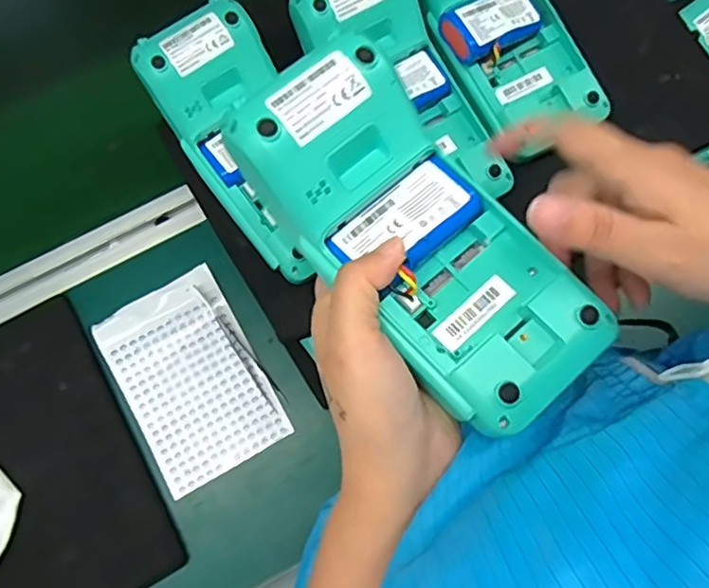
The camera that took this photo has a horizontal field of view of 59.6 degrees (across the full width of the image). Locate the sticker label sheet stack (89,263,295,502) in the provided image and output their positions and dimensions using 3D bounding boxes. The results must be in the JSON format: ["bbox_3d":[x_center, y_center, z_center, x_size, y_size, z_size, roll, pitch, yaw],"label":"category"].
[{"bbox_3d":[-0.137,0.070,0.521,0.110,0.005,0.161,-29,81,-7],"label":"sticker label sheet stack"}]

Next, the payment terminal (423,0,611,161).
[{"bbox_3d":[0.098,-0.178,0.404,0.081,0.058,0.164,-28,77,-5],"label":"payment terminal"}]

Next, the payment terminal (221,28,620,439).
[{"bbox_3d":[0.026,-0.024,0.263,0.076,0.036,0.167,-43,88,-8],"label":"payment terminal"}]

